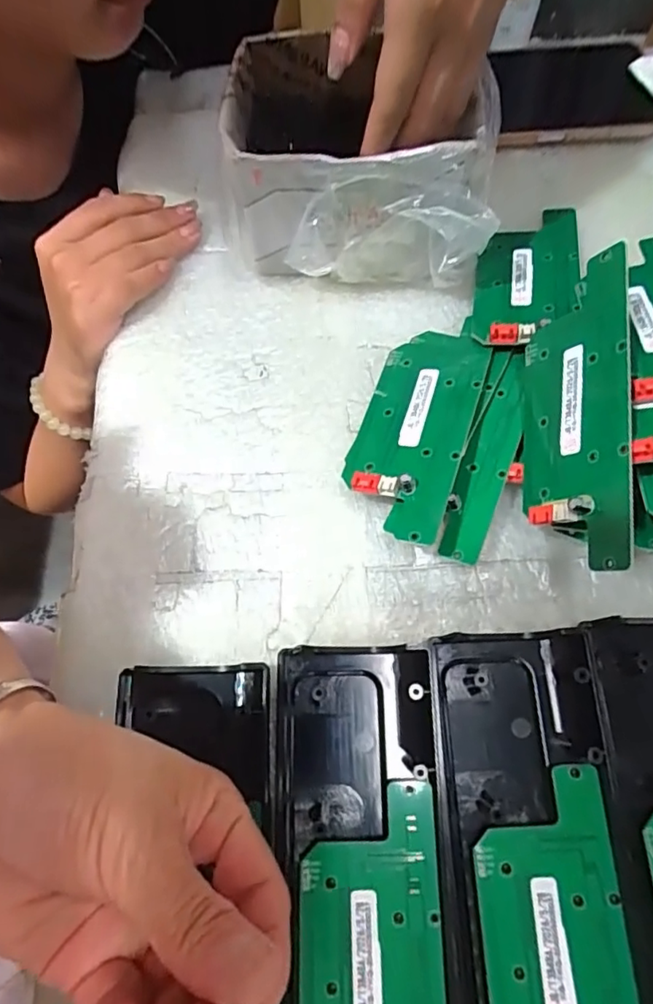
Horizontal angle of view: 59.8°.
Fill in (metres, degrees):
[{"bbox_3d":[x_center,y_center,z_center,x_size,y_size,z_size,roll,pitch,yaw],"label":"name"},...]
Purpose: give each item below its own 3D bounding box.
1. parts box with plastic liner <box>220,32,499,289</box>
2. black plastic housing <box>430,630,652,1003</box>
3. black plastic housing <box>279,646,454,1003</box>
[{"bbox_3d":[0.017,-0.182,0.306,0.140,0.081,0.101,4,72,3],"label":"parts box with plastic liner"},{"bbox_3d":[0.087,0.176,0.214,0.066,0.016,0.245,-3,71,1],"label":"black plastic housing"},{"bbox_3d":[0.014,0.175,0.211,0.065,0.027,0.233,-2,71,1],"label":"black plastic housing"}]

